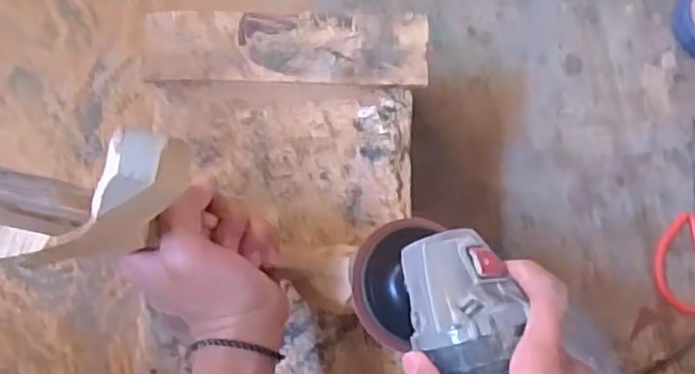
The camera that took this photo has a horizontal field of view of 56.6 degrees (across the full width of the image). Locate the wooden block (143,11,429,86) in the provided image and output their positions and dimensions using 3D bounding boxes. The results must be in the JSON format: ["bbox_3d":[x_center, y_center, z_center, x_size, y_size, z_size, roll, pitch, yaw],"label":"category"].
[{"bbox_3d":[-0.051,-0.114,0.521,0.227,0.013,0.059,2,82,4],"label":"wooden block"}]

